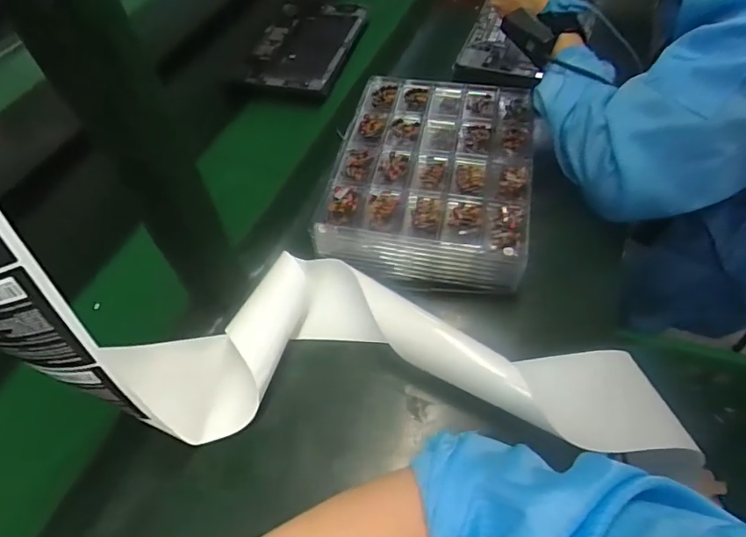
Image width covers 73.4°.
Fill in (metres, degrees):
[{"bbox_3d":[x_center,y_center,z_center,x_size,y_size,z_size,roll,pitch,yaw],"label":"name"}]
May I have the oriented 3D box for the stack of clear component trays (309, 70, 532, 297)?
[{"bbox_3d":[0.068,-0.103,0.554,0.207,0.055,0.283,7,54,10],"label":"stack of clear component trays"}]

